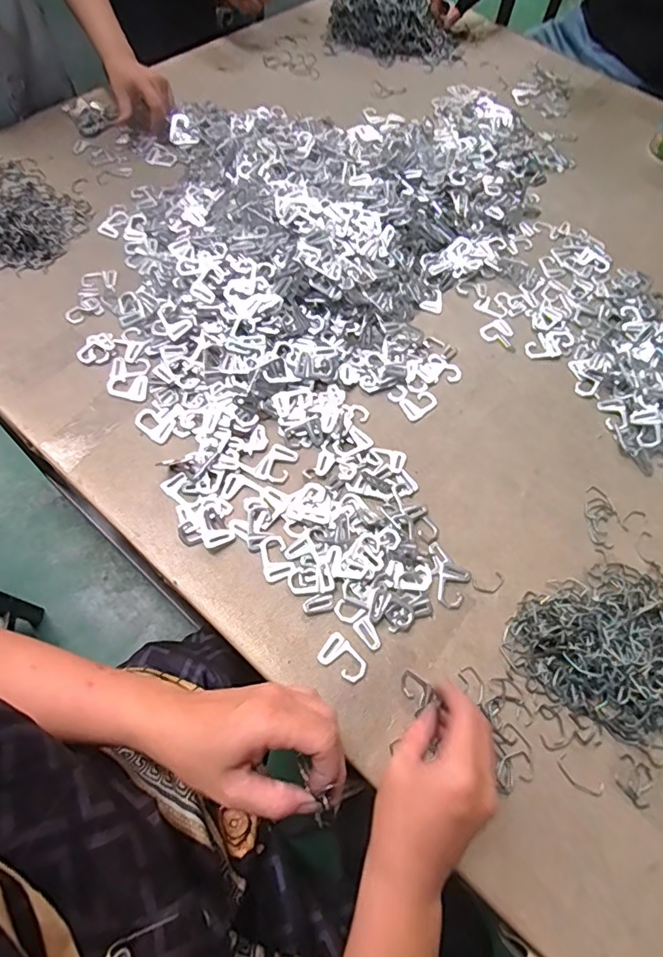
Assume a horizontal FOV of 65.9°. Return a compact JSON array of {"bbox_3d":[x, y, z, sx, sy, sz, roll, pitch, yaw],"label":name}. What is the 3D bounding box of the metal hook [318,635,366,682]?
[{"bbox_3d":[0.011,0.158,0.451,0.042,0.004,0.028,33,64,13],"label":"metal hook"}]

